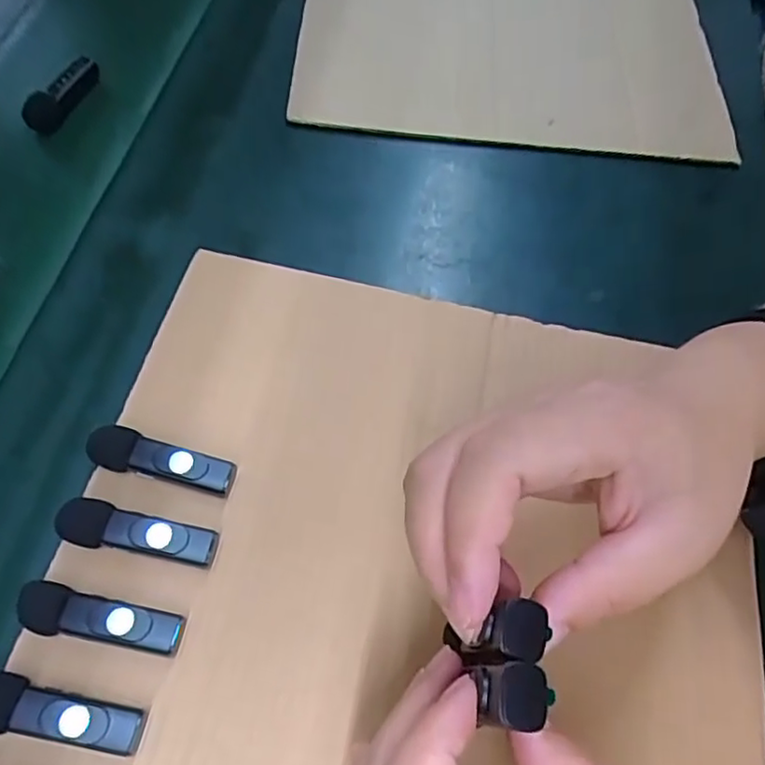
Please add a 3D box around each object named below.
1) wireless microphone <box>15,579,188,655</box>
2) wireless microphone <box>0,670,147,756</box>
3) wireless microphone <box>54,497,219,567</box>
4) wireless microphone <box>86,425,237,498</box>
[{"bbox_3d":[-0.111,0.093,0.247,0.063,0.014,0.018,13,62,3],"label":"wireless microphone"},{"bbox_3d":[-0.120,0.121,0.232,0.066,0.015,0.019,9,61,1],"label":"wireless microphone"},{"bbox_3d":[-0.102,0.063,0.265,0.064,0.015,0.018,10,61,2],"label":"wireless microphone"},{"bbox_3d":[-0.097,0.036,0.281,0.062,0.018,0.018,14,62,4],"label":"wireless microphone"}]

